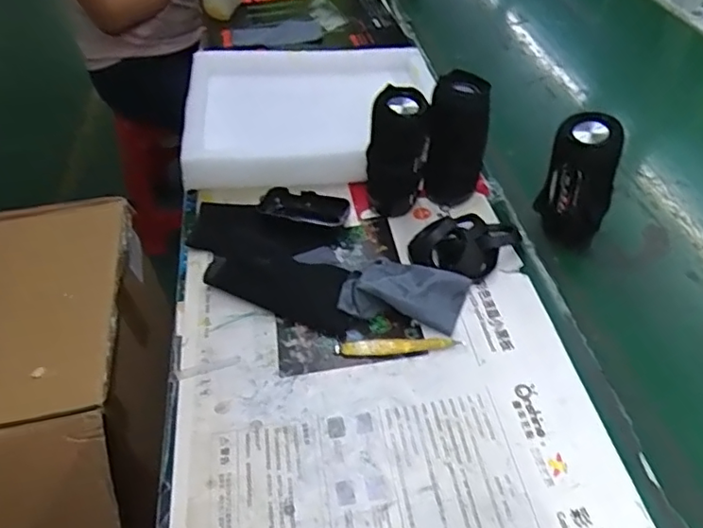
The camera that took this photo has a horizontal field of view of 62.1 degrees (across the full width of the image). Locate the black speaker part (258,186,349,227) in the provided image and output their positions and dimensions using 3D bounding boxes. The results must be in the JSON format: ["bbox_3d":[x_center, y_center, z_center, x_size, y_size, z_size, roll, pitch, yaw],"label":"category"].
[{"bbox_3d":[-0.061,-0.073,0.728,0.119,0.016,0.045,16,49,20],"label":"black speaker part"}]

